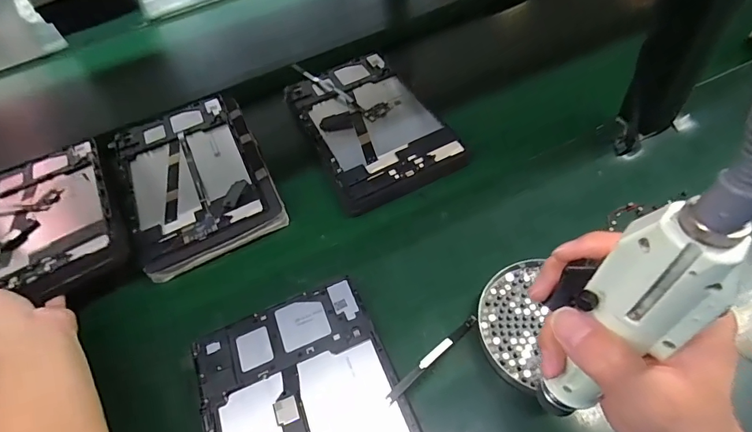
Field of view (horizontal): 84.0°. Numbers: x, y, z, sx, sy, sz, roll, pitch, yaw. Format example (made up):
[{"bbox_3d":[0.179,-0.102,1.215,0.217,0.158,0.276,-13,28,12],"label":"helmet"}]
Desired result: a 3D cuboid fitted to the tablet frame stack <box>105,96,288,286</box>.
[{"bbox_3d":[-0.220,-0.057,0.505,0.159,0.019,0.254,-27,55,-11],"label":"tablet frame stack"}]

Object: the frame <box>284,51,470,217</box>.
[{"bbox_3d":[-0.011,-0.118,0.522,0.148,0.015,0.244,-24,53,-9],"label":"frame"}]

